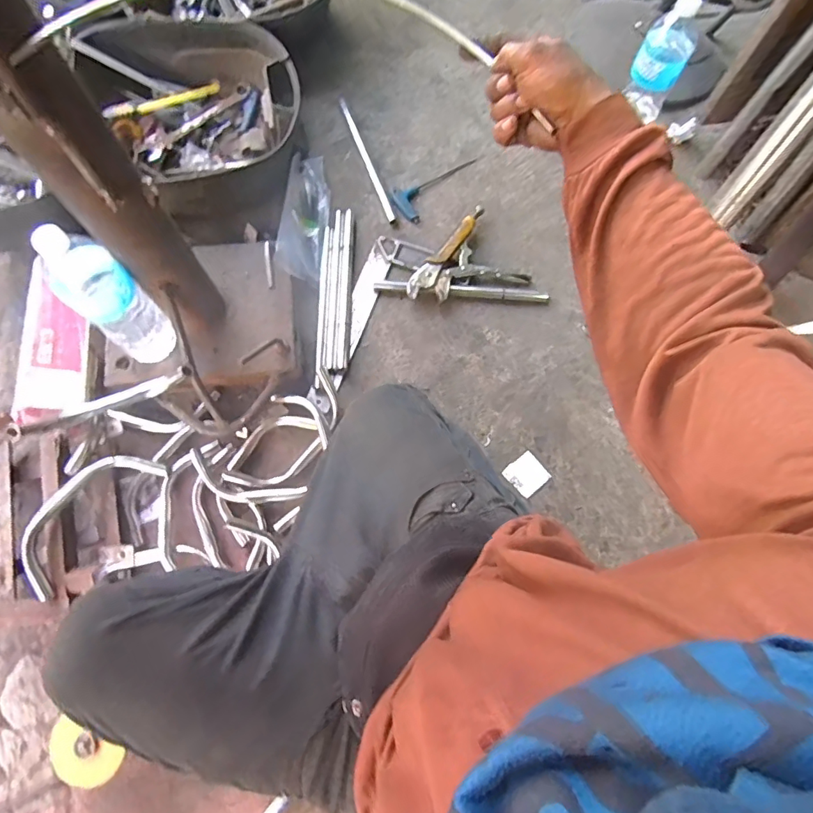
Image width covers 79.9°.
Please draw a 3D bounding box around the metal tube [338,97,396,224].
[{"bbox_3d":[-0.079,-0.488,0.947,0.014,0.016,0.303,-19,74,-7],"label":"metal tube"}]

